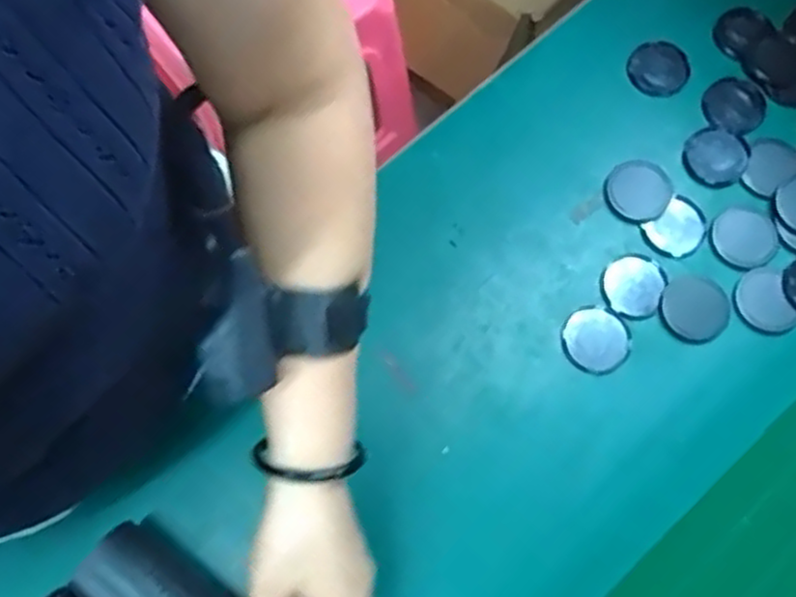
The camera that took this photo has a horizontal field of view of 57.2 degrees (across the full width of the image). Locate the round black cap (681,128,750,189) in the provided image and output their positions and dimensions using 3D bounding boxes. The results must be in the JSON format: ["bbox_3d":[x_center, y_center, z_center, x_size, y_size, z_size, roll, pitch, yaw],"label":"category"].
[{"bbox_3d":[0.257,-0.114,0.592,0.049,0.005,0.049,0,74,0],"label":"round black cap"}]

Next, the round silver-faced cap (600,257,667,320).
[{"bbox_3d":[0.180,-0.009,0.561,0.046,0.004,0.050,0,74,0],"label":"round silver-faced cap"}]

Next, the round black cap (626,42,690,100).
[{"bbox_3d":[0.219,-0.193,0.616,0.049,0.008,0.049,0,74,0],"label":"round black cap"}]

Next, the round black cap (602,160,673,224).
[{"bbox_3d":[0.193,-0.086,0.584,0.053,0.005,0.050,0,74,0],"label":"round black cap"}]

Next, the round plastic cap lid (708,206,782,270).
[{"bbox_3d":[0.272,-0.047,0.574,0.050,0.004,0.053,0,74,0],"label":"round plastic cap lid"}]

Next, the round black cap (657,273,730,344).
[{"bbox_3d":[0.225,0.008,0.555,0.052,0.005,0.050,0,74,0],"label":"round black cap"}]

